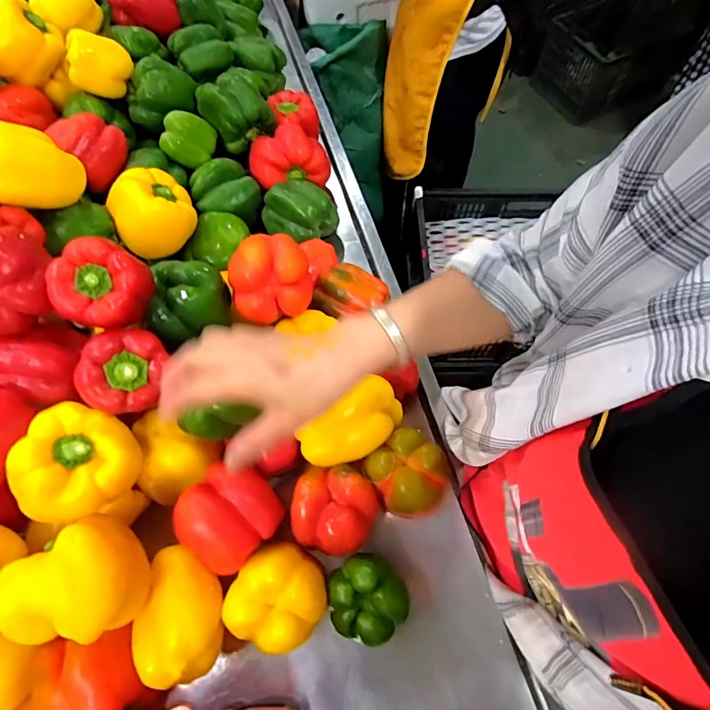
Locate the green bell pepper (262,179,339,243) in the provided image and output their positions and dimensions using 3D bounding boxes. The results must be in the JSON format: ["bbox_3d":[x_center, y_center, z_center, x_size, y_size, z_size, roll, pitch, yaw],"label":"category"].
[{"bbox_3d":[-0.080,-0.208,0.643,0.084,0.065,0.091,41,71,17],"label":"green bell pepper"}]

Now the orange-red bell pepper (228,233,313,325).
[{"bbox_3d":[-0.099,-0.090,0.525,0.093,0.091,0.095,-12,65,-5],"label":"orange-red bell pepper"}]

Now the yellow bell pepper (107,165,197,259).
[{"bbox_3d":[-0.253,-0.180,0.559,0.095,0.079,0.107,-25,67,-11],"label":"yellow bell pepper"}]

